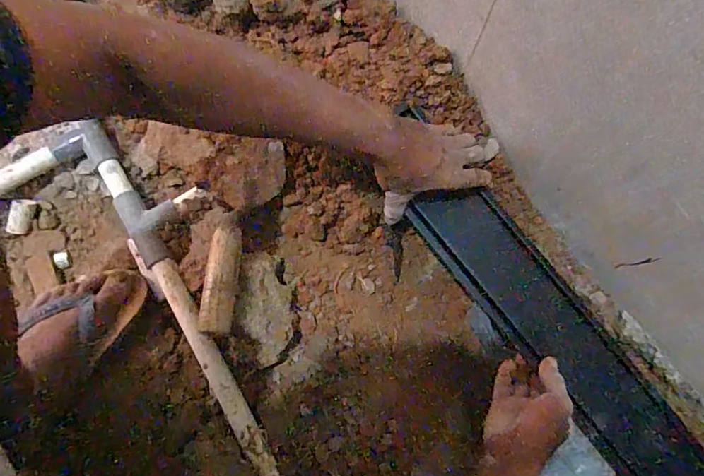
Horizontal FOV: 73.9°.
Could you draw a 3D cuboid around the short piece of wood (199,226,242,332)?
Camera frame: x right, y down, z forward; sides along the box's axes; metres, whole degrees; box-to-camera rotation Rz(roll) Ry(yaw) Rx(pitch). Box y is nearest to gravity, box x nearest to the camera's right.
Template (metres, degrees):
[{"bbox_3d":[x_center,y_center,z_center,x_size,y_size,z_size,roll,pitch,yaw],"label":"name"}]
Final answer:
[{"bbox_3d":[-0.140,0.044,0.504,0.031,0.024,0.111,8,77,0],"label":"short piece of wood"}]

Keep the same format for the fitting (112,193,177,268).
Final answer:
[{"bbox_3d":[-0.249,-0.017,0.597,0.065,0.041,0.104,-32,80,-8],"label":"fitting"}]

